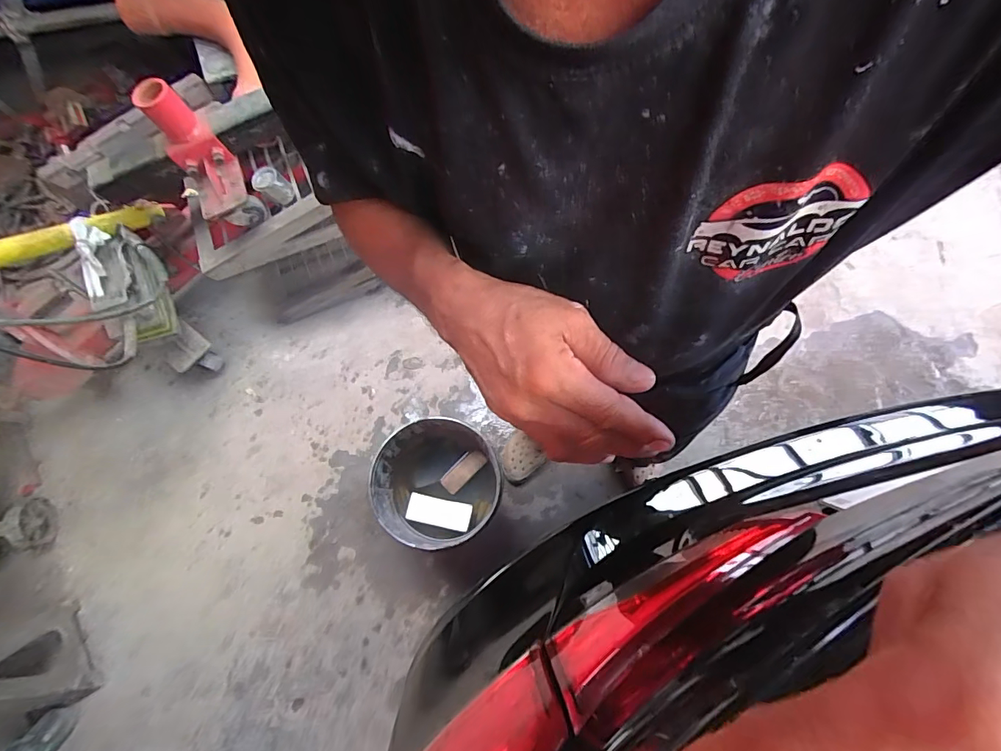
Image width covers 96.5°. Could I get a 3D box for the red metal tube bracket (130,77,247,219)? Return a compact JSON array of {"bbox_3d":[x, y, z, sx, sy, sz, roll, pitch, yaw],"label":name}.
[{"bbox_3d":[-0.743,-0.555,1.092,0.135,0.288,0.094,-31,34,-10],"label":"red metal tube bracket"}]

